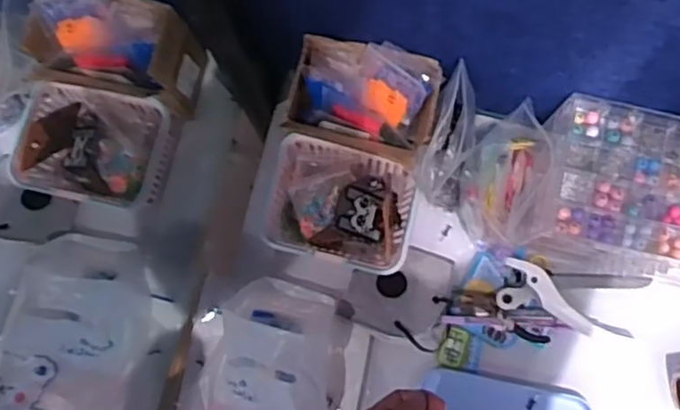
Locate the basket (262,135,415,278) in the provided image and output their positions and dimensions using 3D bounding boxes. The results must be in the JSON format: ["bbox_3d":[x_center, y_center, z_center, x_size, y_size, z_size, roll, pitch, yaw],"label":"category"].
[{"bbox_3d":[0.001,0.002,0.726,0.162,0.067,0.127,13,81,3],"label":"basket"}]

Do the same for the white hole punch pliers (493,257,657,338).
[{"bbox_3d":[0.255,0.103,0.734,0.158,0.034,0.065,8,81,3],"label":"white hole punch pliers"}]

